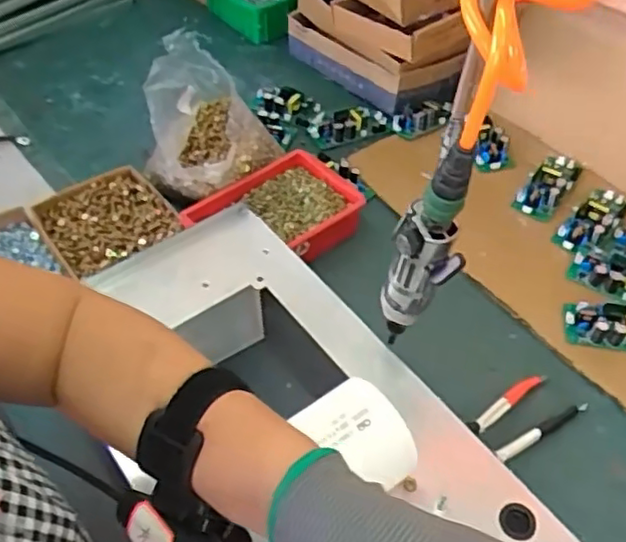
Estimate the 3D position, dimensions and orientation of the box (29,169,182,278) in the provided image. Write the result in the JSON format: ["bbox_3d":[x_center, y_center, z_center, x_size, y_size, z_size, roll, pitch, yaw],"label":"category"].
[{"bbox_3d":[-0.253,-0.055,0.802,0.144,0.043,0.146,-26,55,-21],"label":"box"}]

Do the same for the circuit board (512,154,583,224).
[{"bbox_3d":[0.318,-0.117,0.872,0.051,0.029,0.110,29,57,24],"label":"circuit board"}]

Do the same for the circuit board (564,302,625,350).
[{"bbox_3d":[0.347,0.059,0.725,0.118,0.028,0.055,4,50,5],"label":"circuit board"}]

